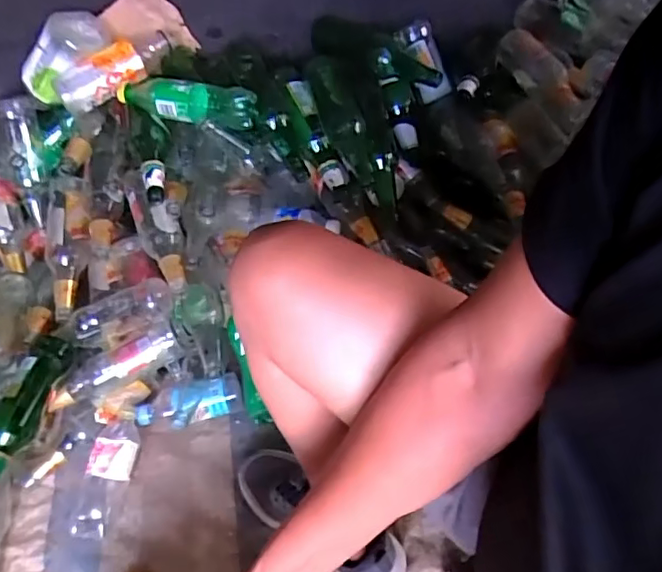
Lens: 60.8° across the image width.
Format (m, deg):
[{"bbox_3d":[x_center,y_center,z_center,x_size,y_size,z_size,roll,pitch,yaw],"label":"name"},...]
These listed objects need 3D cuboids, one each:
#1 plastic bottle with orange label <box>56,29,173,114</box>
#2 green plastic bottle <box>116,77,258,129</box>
[{"bbox_3d":[-0.353,-0.354,0.926,0.194,0.075,0.058,-35,60,-20],"label":"plastic bottle with orange label"},{"bbox_3d":[-0.235,-0.297,0.895,0.238,0.055,0.061,19,58,16],"label":"green plastic bottle"}]

